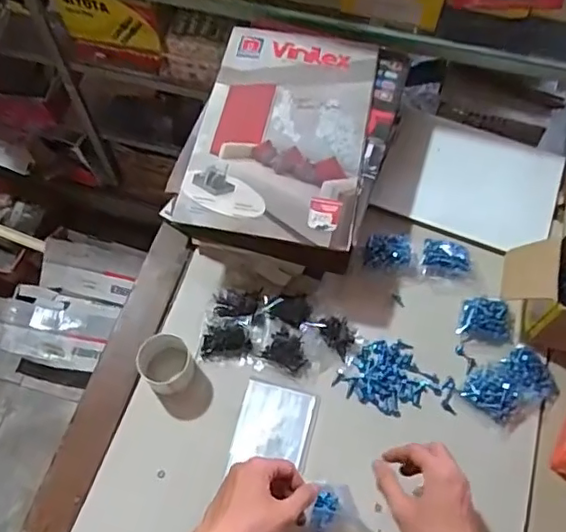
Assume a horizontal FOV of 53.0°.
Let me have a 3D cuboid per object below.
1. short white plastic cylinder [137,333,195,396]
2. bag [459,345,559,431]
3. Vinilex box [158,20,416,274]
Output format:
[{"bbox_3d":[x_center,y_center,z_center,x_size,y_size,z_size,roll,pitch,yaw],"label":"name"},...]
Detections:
[{"bbox_3d":[-0.138,0.116,0.680,0.066,0.048,0.060,0,65,0],"label":"short white plastic cylinder"},{"bbox_3d":[0.272,0.144,0.679,0.106,0.021,0.070,-28,68,-12],"label":"bag"},{"bbox_3d":[0.012,-0.165,0.742,0.243,0.061,0.349,14,66,7],"label":"Vinilex box"}]

